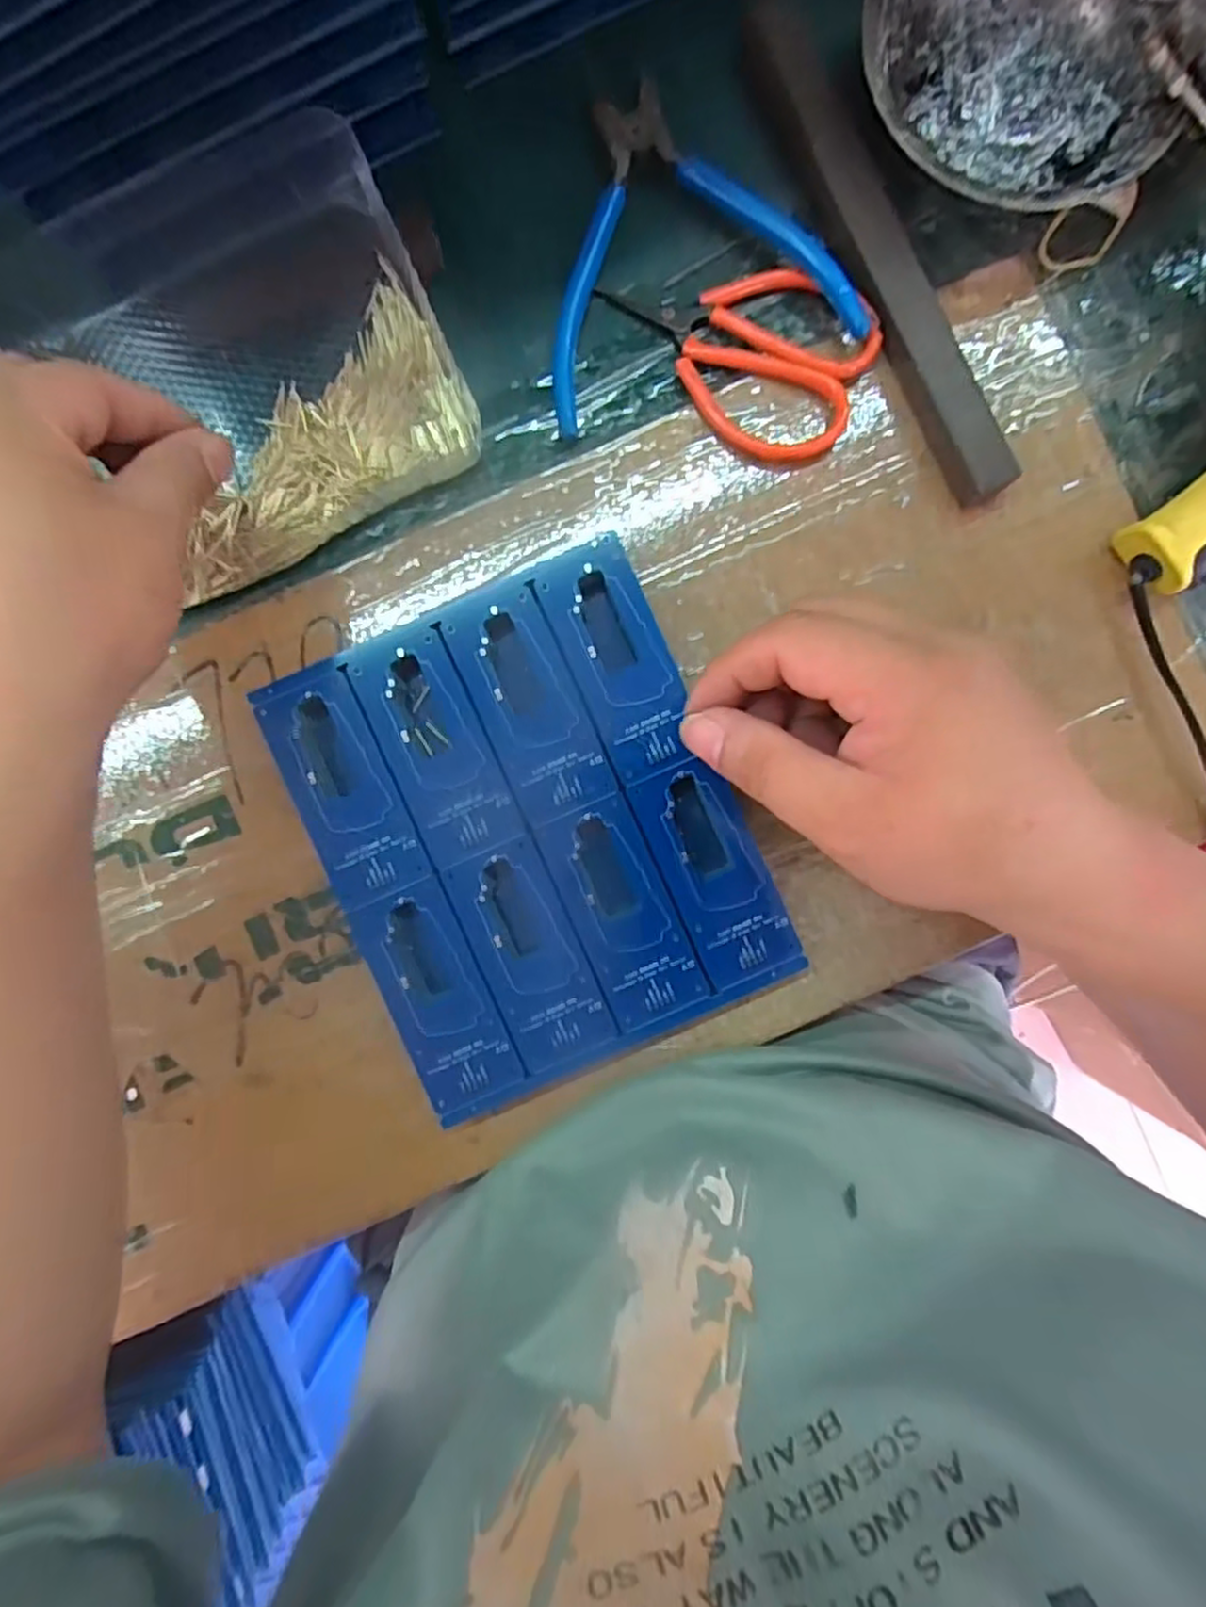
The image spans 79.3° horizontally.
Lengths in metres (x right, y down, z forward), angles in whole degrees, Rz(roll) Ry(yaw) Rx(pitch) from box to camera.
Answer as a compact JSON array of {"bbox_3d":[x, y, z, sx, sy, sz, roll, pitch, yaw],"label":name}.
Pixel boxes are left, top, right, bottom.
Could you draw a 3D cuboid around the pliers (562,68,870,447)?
[{"bbox_3d":[0.026,-0.233,0.299,0.127,0.017,0.125,-17,91,1],"label":"pliers"}]

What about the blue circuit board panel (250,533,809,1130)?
[{"bbox_3d":[-0.028,0.013,0.293,0.158,0.004,0.188,-24,91,1],"label":"blue circuit board panel"}]

